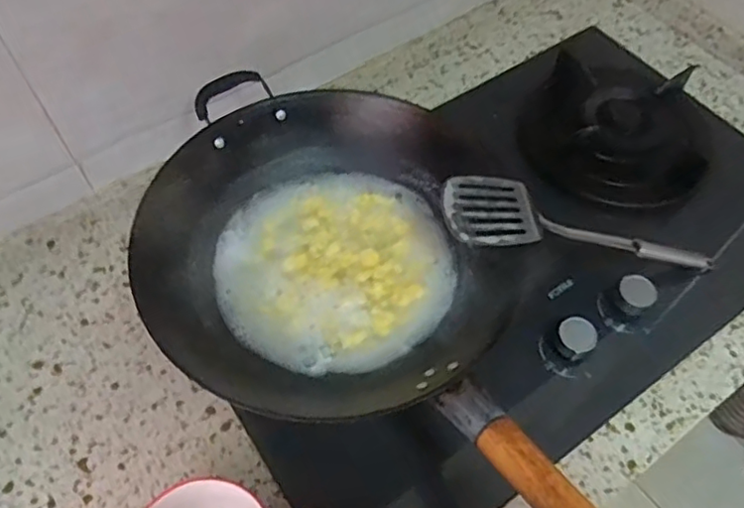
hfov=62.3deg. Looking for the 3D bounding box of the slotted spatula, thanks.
[{"bbox_3d":[0.224,-0.019,0.632,0.343,0.028,0.073,10,54,-26],"label":"slotted spatula"}]

